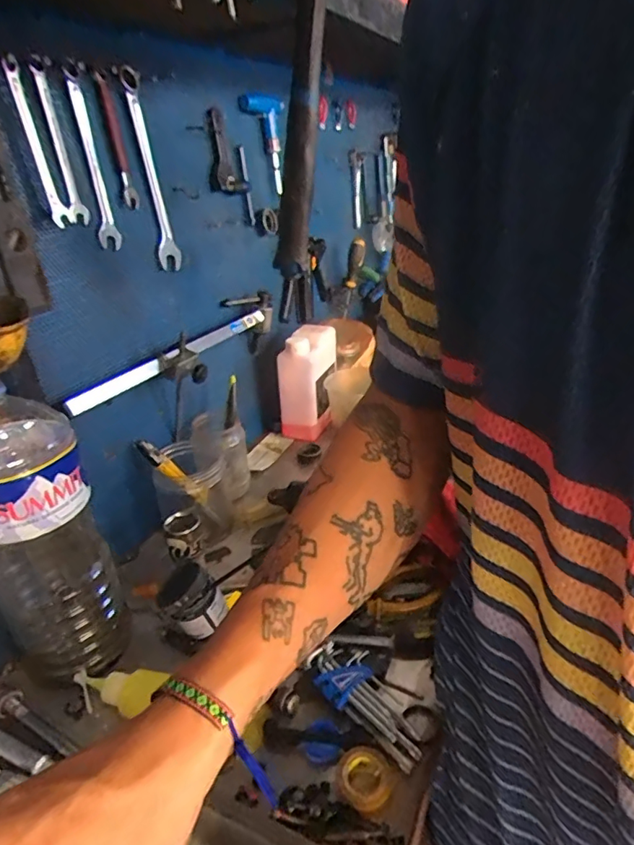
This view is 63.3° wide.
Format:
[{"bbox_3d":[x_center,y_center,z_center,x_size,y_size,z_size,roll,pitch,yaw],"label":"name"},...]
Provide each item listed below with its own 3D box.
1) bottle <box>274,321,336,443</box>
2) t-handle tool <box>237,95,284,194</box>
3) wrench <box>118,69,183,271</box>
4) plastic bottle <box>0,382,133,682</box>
[{"bbox_3d":[-0.014,-0.076,0.901,0.077,0.174,0.117,3,28,19],"label":"bottle"},{"bbox_3d":[-0.080,-0.440,0.817,0.018,0.131,0.106,7,30,25],"label":"t-handle tool"},{"bbox_3d":[-0.199,-0.297,0.622,0.016,0.215,0.045,-4,27,7],"label":"wrench"},{"bbox_3d":[-0.248,0.102,0.461,0.100,0.268,0.105,-26,33,-34],"label":"plastic bottle"}]

